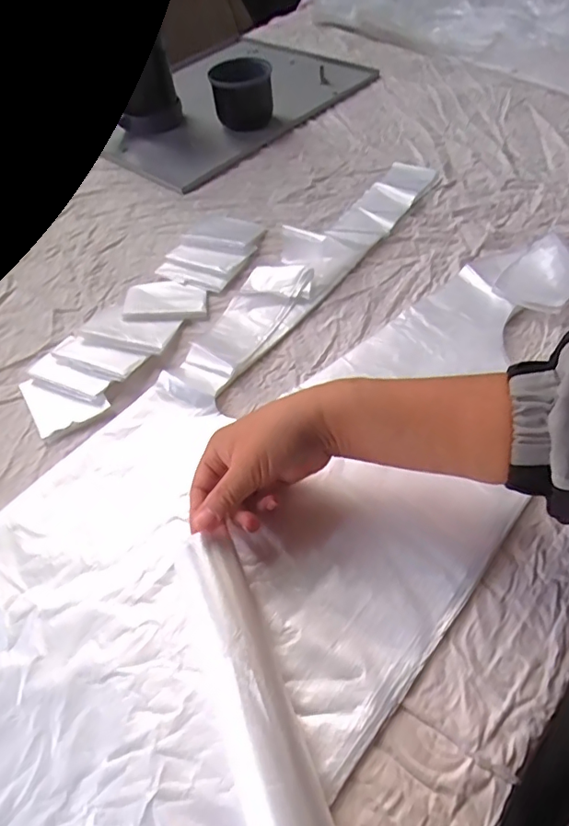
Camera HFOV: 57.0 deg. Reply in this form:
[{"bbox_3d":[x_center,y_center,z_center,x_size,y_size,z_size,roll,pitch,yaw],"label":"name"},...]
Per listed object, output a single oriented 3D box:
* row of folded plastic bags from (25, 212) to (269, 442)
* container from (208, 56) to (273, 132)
[{"bbox_3d":[-0.135,-0.111,0.539,0.093,0.019,0.326,21,57,20],"label":"row of folded plastic bags"},{"bbox_3d":[-0.061,-0.464,0.770,0.085,0.077,0.075,-7,52,-1],"label":"container"}]

